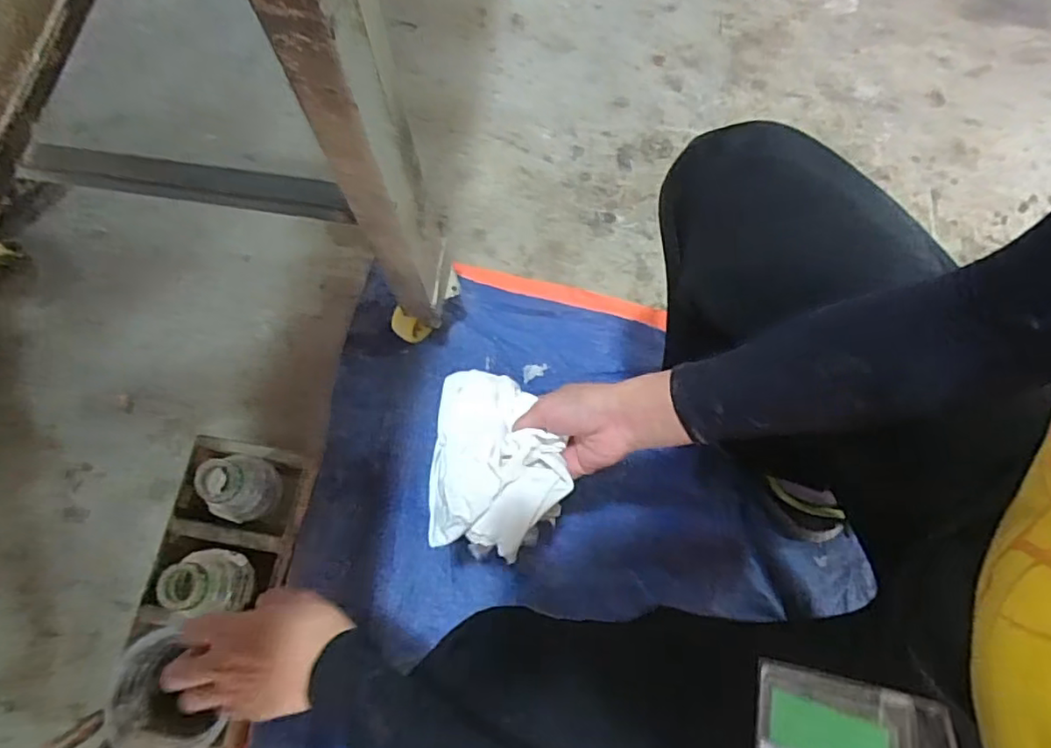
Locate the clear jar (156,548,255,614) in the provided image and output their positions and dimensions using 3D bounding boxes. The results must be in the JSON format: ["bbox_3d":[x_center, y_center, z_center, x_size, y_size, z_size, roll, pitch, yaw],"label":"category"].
[{"bbox_3d":[-0.294,0.197,0.575,0.052,0.082,0.060,7,73,5],"label":"clear jar"}]

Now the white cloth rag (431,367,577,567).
[{"bbox_3d":[-0.024,0.073,0.520,0.117,0.050,0.147,8,73,5],"label":"white cloth rag"}]

